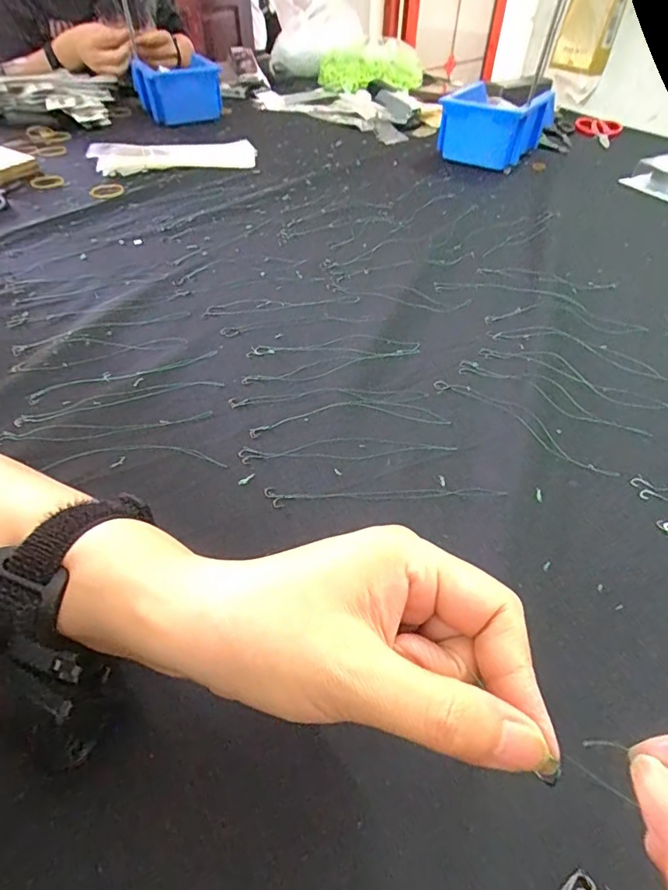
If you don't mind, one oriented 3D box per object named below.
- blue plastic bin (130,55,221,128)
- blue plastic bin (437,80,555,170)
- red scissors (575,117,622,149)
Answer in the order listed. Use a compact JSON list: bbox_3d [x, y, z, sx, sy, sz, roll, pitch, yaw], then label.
[{"bbox_3d":[-0.282,-0.642,0.865,0.134,0.087,0.139,-20,51,-18],"label":"blue plastic bin"},{"bbox_3d":[0.246,-0.487,0.724,0.125,0.081,0.153,26,52,22],"label":"blue plastic bin"},{"bbox_3d":[0.458,-0.550,0.826,0.075,0.013,0.137,20,50,17],"label":"red scissors"}]

